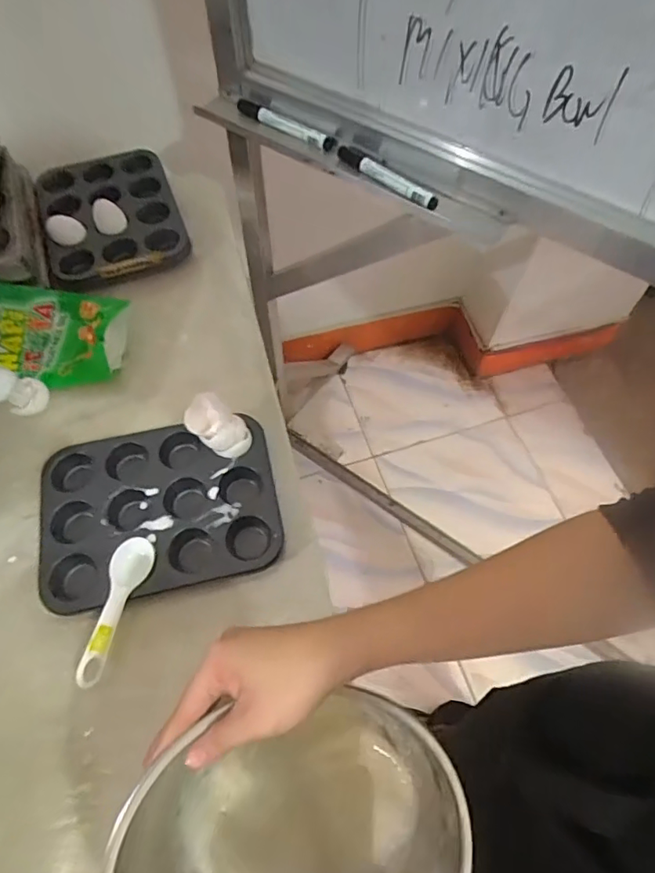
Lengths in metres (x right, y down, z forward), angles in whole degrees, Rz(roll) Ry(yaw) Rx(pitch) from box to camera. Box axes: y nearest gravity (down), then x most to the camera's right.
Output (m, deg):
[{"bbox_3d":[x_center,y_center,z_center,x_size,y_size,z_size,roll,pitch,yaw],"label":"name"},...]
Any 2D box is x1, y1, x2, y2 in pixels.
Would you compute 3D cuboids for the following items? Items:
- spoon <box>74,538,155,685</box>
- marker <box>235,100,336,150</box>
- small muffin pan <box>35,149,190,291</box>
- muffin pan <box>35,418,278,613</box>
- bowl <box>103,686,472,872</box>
[{"bbox_3d":[-0.212,0.168,0.532,0.038,0.015,0.141,14,61,7],"label":"spoon"},{"bbox_3d":[-0.050,-0.378,0.653,0.135,0.016,0.021,28,64,14],"label":"marker"},{"bbox_3d":[-0.321,-0.327,0.797,0.193,0.028,0.257,-20,62,-11],"label":"small muffin pan"},{"bbox_3d":[-0.183,0.075,0.593,0.247,0.027,0.185,-11,61,-7],"label":"muffin pan"},{"bbox_3d":[-0.021,0.298,0.387,0.224,0.108,0.208,0,60,0],"label":"bowl"}]

